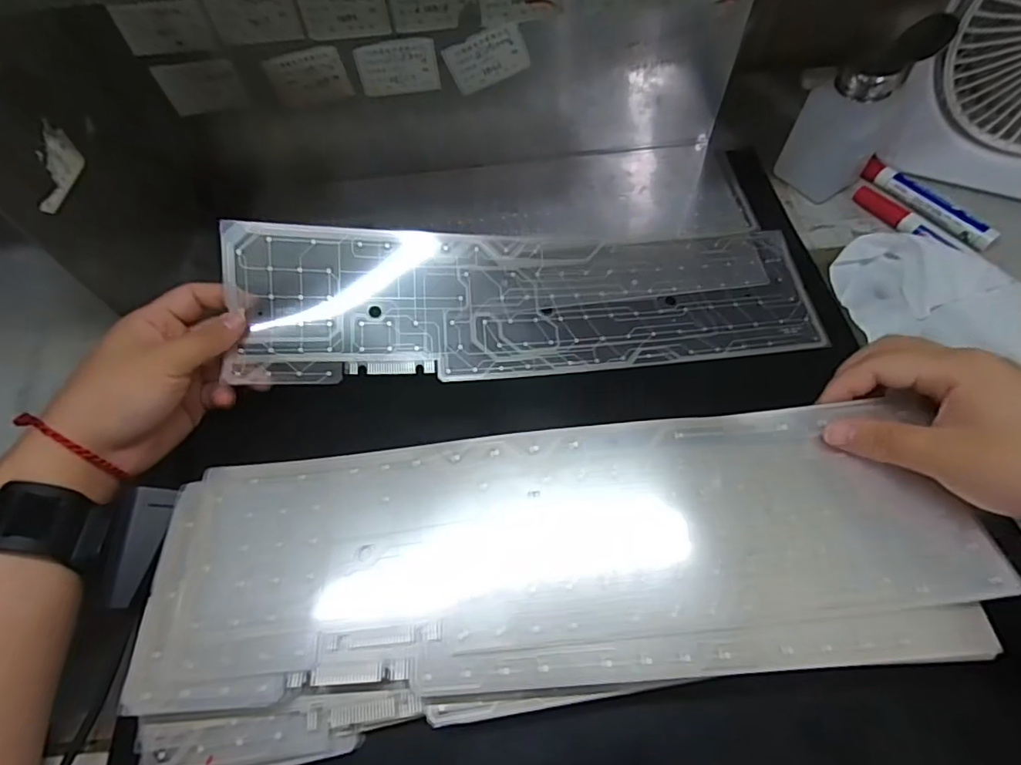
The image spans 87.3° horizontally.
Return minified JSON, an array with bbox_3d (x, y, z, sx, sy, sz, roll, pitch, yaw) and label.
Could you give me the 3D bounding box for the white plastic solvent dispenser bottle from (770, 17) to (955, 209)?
[{"bbox_3d":[0.266,-0.213,0.414,0.074,0.116,0.054,-32,64,-14],"label":"white plastic solvent dispenser bottle"}]

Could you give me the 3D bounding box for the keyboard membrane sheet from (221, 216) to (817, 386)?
[{"bbox_3d":[0.017,-0.062,0.386,0.405,0.030,0.108,-3,72,-6],"label":"keyboard membrane sheet"}]

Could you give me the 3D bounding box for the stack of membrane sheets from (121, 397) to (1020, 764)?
[{"bbox_3d":[0.022,0.097,0.287,0.416,0.026,0.145,-7,60,1],"label":"stack of membrane sheets"}]

